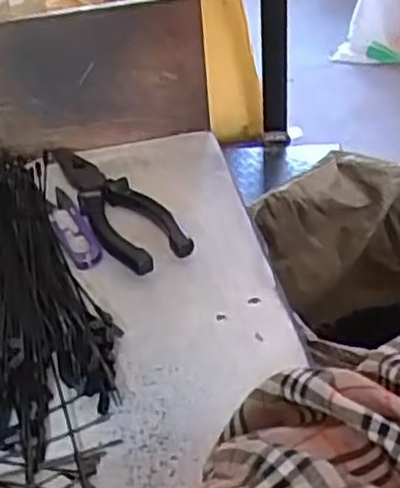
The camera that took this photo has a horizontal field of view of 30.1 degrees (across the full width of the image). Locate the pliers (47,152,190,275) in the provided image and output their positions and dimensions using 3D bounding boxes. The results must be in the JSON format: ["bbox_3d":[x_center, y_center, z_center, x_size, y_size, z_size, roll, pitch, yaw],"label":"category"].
[{"bbox_3d":[-0.065,-0.037,0.525,0.048,0.017,0.184,-22,42,-21],"label":"pliers"}]

